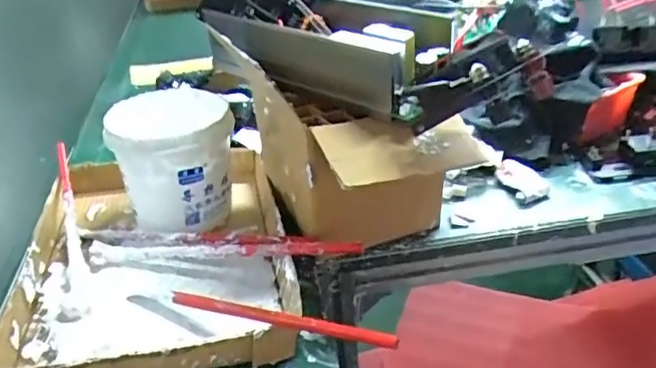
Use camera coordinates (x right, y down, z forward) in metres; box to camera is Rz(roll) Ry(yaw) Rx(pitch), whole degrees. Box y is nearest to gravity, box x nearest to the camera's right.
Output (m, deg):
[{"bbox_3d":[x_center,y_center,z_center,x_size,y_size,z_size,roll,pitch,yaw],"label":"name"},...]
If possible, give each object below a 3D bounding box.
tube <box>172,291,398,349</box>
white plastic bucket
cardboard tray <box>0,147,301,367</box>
[{"bbox_3d":[-0.044,0.101,0.440,0.208,0.012,0.008,2,29,33],"label":"tube"},{"bbox_3d":[-0.159,-0.023,0.607,0.114,0.118,0.116,-2,32,1],"label":"white plastic bucket"},{"bbox_3d":[-0.167,0.059,0.560,0.239,0.035,0.326,-9,33,-11],"label":"cardboard tray"}]

